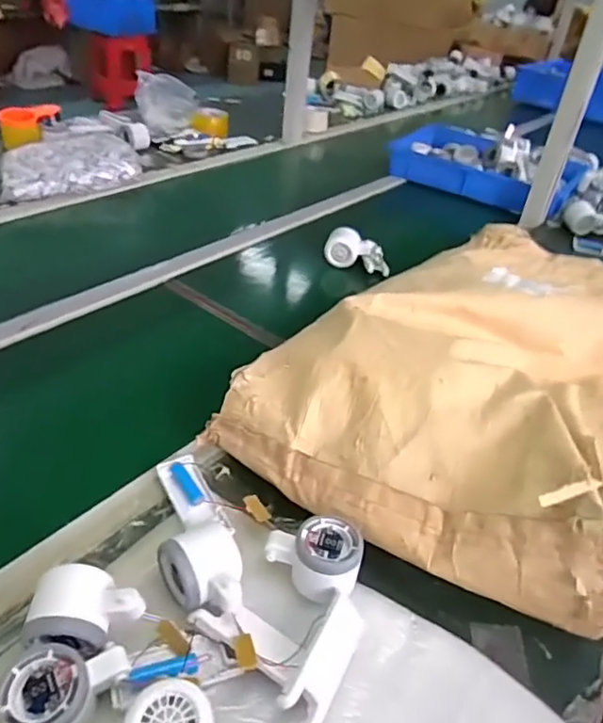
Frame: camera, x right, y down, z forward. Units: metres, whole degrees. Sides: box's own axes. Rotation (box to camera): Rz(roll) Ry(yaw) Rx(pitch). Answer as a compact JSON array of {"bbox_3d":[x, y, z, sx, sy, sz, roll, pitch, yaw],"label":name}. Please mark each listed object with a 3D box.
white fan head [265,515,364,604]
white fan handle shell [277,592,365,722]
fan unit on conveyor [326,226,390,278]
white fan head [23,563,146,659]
[{"bbox_3d":[0.013,0.169,0.507,0.082,0.045,0.060,27,41,24],"label":"white fan head"},{"bbox_3d":[0.021,0.226,0.436,0.030,0.029,0.102,23,39,19],"label":"white fan handle shell"},{"bbox_3d":[0.100,-0.191,0.998,0.116,0.056,0.037,20,39,16],"label":"fan unit on conveyor"},{"bbox_3d":[-0.163,0.199,0.442,0.079,0.054,0.055,7,37,-1],"label":"white fan head"}]

